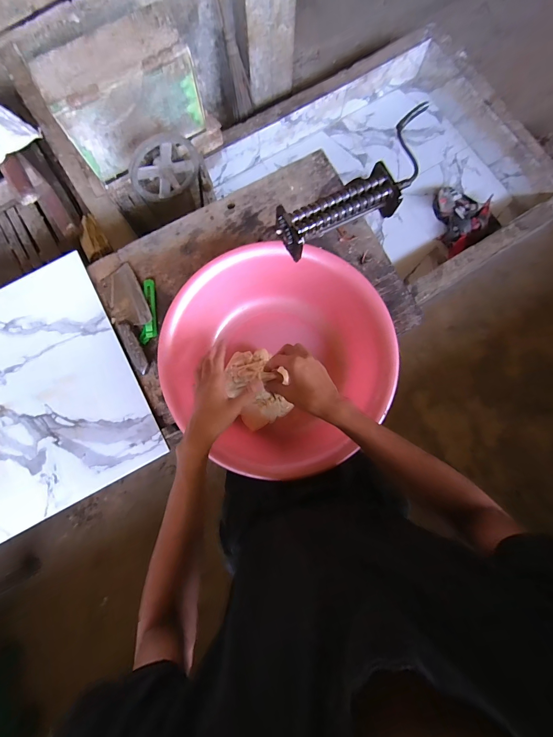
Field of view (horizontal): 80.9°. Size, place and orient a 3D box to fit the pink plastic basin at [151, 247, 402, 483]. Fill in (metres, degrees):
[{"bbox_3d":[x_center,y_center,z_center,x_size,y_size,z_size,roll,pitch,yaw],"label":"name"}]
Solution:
[{"bbox_3d":[0.008,-0.022,0.635,0.407,0.140,0.385,0,80,0],"label":"pink plastic basin"}]

